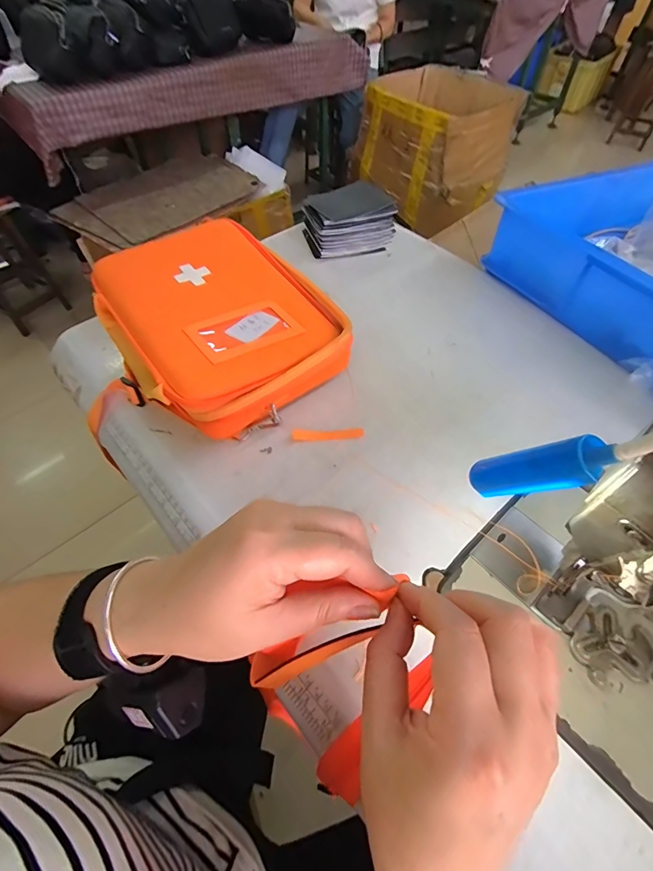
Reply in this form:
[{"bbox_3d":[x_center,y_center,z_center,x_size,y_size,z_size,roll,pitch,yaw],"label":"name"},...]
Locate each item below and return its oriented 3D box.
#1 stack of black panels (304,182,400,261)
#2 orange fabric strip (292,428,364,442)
[{"bbox_3d":[0.034,-0.315,0.592,0.133,0.055,0.103,-14,56,-10],"label":"stack of black panels"},{"bbox_3d":[0.002,-0.001,0.404,0.070,0.004,0.013,-2,65,-8],"label":"orange fabric strip"}]

